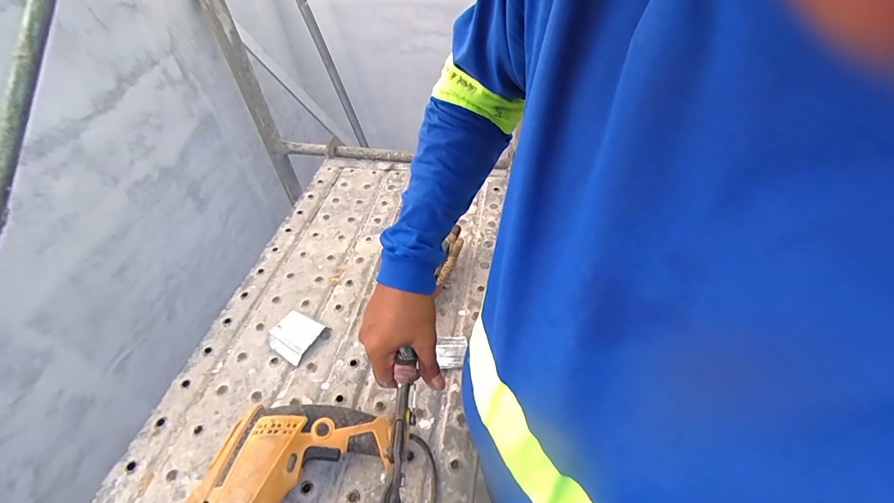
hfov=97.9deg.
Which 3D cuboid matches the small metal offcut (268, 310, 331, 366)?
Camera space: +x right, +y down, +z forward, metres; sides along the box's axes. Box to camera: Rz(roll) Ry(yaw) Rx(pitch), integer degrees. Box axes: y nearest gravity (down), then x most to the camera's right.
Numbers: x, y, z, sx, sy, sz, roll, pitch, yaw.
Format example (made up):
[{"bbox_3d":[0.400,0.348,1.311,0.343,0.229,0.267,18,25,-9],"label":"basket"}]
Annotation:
[{"bbox_3d":[-0.213,0.117,0.546,0.059,0.022,0.062,22,51,22],"label":"small metal offcut"}]

